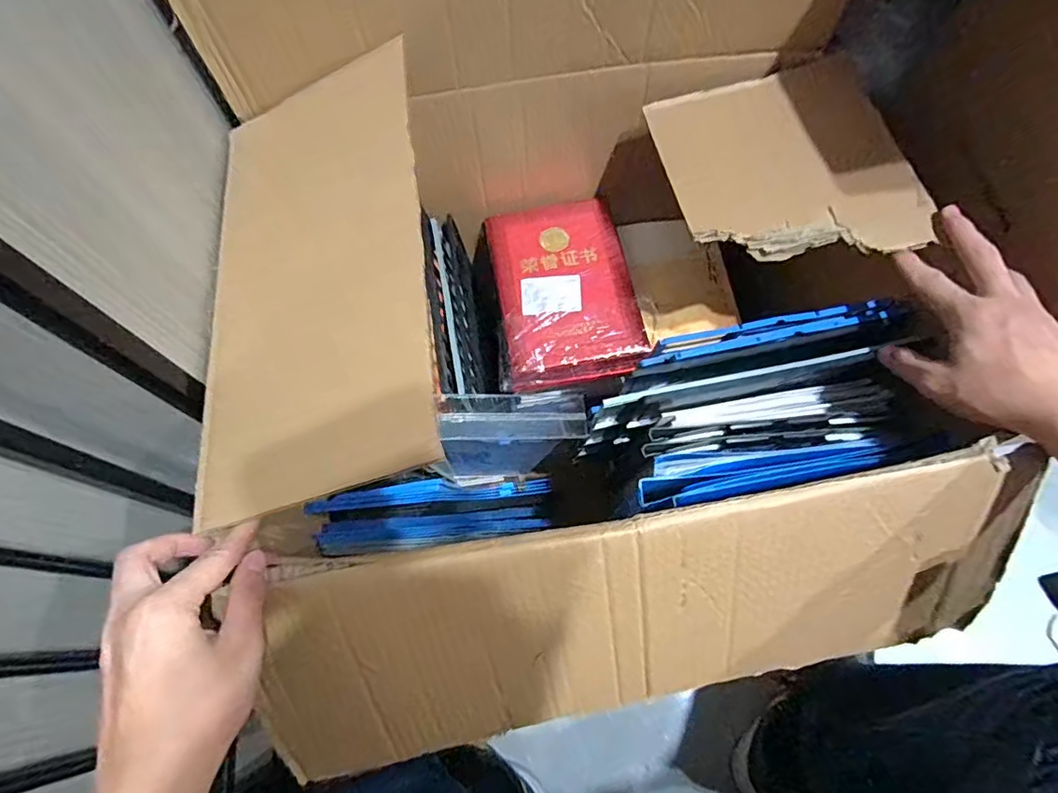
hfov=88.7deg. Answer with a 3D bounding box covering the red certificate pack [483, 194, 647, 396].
[{"bbox_3d":[0.041,-0.131,0.651,0.156,0.024,0.235,-9,66,-1],"label":"red certificate pack"}]

